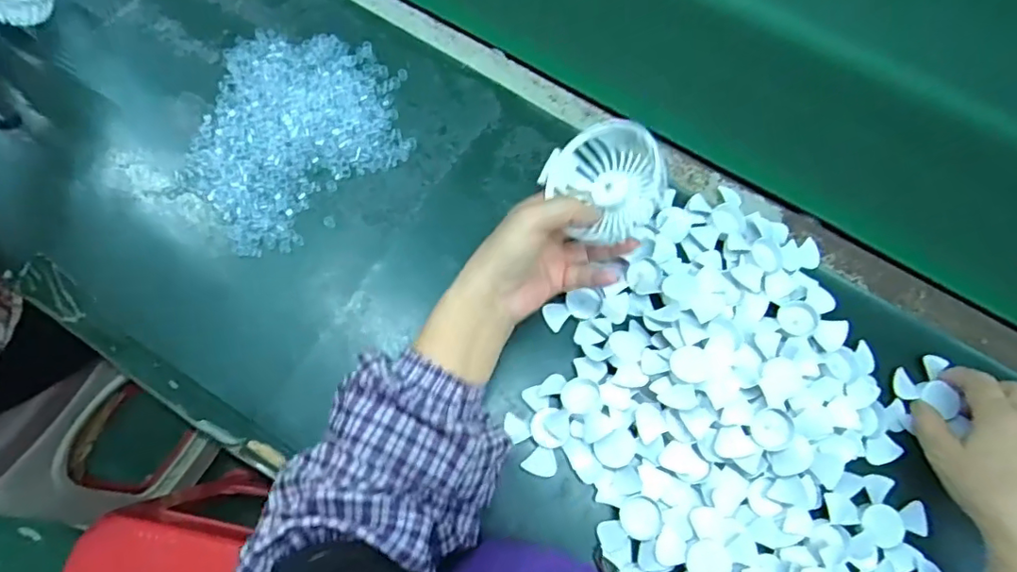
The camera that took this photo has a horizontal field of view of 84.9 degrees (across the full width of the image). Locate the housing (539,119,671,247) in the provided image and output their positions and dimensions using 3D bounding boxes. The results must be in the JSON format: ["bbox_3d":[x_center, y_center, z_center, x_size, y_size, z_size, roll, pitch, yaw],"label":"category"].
[{"bbox_3d":[0.079,-0.080,0.429,0.082,0.029,0.089,-37,70,20],"label":"housing"}]

